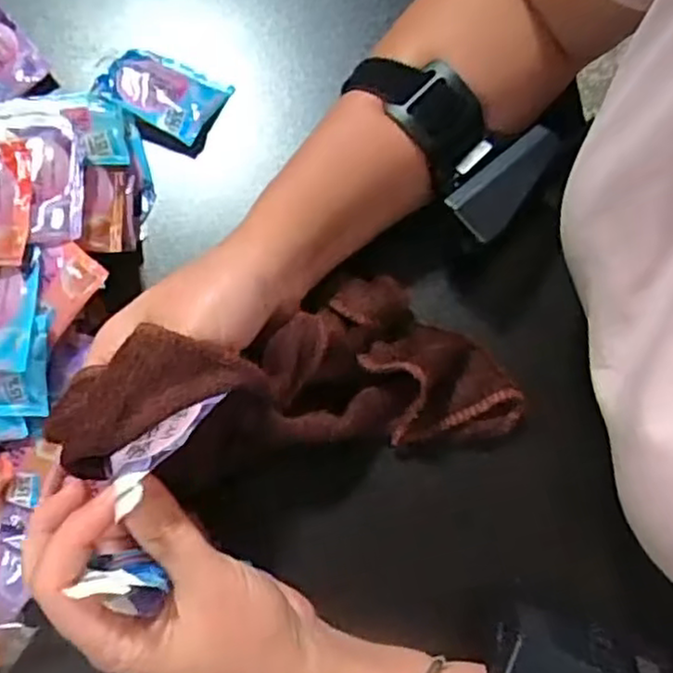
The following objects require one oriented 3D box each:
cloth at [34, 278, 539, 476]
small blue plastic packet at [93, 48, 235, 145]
[{"bbox_3d":[-0.018,0.015,0.310,0.206,0.036,0.077,-2,71,-25],"label":"cloth"},{"bbox_3d":[-0.101,-0.141,0.390,0.071,0.009,0.046,26,76,7],"label":"small blue plastic packet"}]

